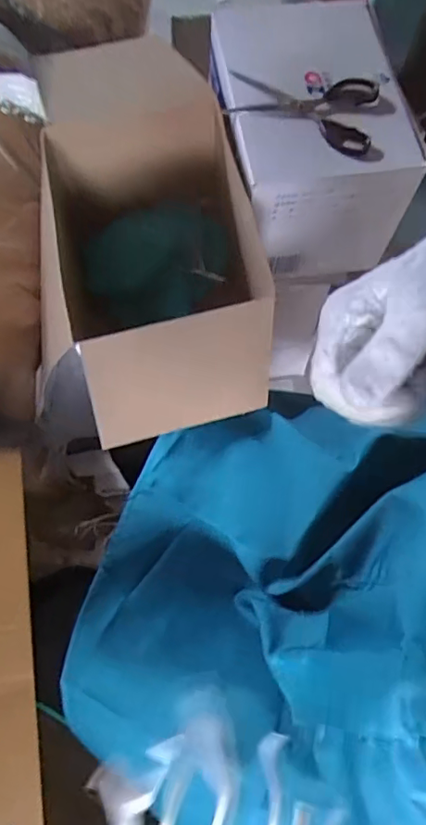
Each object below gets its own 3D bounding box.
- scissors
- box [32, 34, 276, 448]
[{"bbox_3d":[0.096,-0.333,0.596,0.156,0.017,0.103,12,71,4],"label":"scissors"},{"bbox_3d":[-0.064,-0.165,0.609,0.221,0.185,0.438,-5,71,-2],"label":"box"}]

